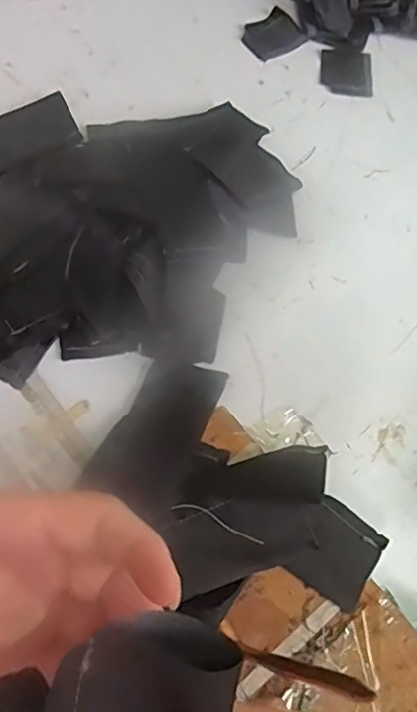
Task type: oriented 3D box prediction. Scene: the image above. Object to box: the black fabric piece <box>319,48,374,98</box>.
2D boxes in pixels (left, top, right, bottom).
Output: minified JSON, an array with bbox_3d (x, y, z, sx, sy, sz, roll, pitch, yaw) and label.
[{"bbox_3d":[0.129,-0.265,0.529,0.048,0.004,0.052,4,67,-1],"label":"black fabric piece"}]

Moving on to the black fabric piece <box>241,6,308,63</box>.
[{"bbox_3d":[0.061,-0.306,0.540,0.055,0.004,0.048,-34,73,-15],"label":"black fabric piece"}]

